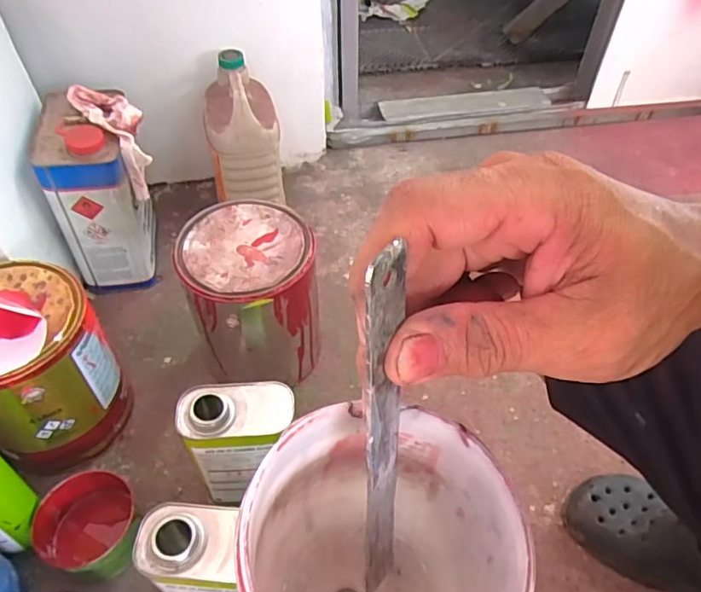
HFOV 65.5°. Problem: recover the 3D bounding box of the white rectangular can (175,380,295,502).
[{"bbox_3d":[-0.114,0.159,0.588,0.109,0.149,0.062,-3,50,-3],"label":"white rectangular can"}]

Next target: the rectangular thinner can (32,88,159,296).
[{"bbox_3d":[-0.357,-0.146,0.809,0.119,0.258,0.159,-8,50,-8],"label":"rectangular thinner can"}]

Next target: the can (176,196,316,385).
[{"bbox_3d":[-0.128,0.011,0.716,0.155,0.210,0.153,1,49,-1],"label":"can"}]

